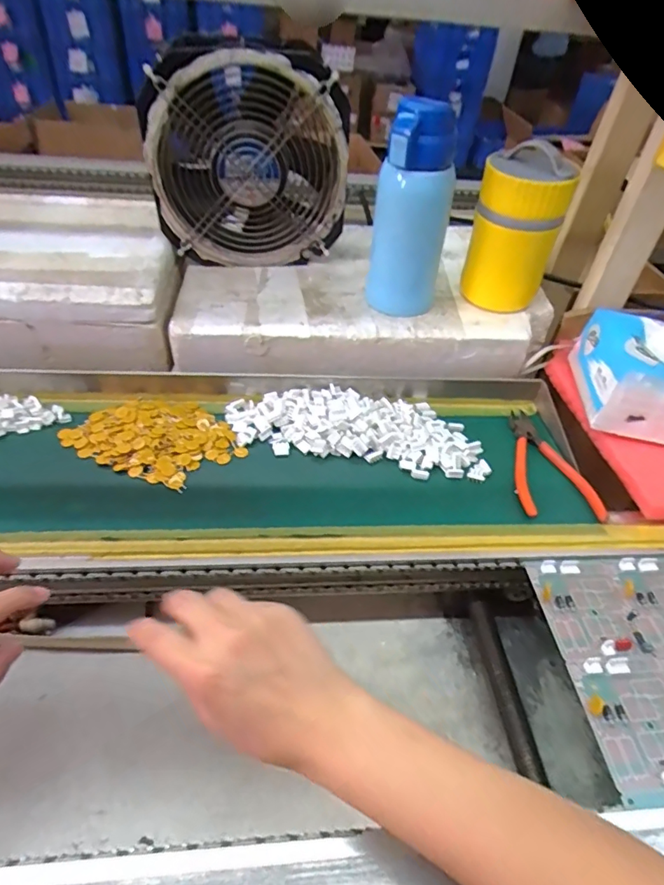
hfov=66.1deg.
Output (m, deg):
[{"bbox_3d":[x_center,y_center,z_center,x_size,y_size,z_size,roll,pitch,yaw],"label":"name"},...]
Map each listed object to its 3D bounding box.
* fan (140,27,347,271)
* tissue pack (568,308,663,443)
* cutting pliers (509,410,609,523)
[{"bbox_3d":[-0.089,-0.295,0.560,0.203,0.231,0.062,-11,47,-16],"label":"fan"},{"bbox_3d":[0.315,-0.079,0.517,0.098,0.085,0.128,10,45,5],"label":"tissue pack"},{"bbox_3d":[0.200,0.019,0.508,0.069,0.013,0.149,-7,46,-13],"label":"cutting pliers"}]

